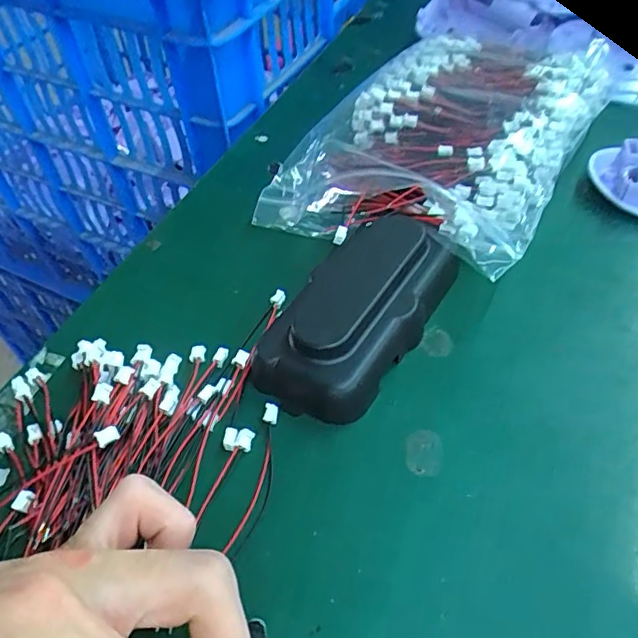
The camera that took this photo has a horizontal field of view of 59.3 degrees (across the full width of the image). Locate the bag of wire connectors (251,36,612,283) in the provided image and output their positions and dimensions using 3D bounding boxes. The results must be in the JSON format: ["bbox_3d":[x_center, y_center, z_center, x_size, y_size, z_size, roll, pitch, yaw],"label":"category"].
[{"bbox_3d":[0.066,-0.098,0.298,0.132,0.041,0.174,24,56,22],"label":"bag of wire connectors"}]

